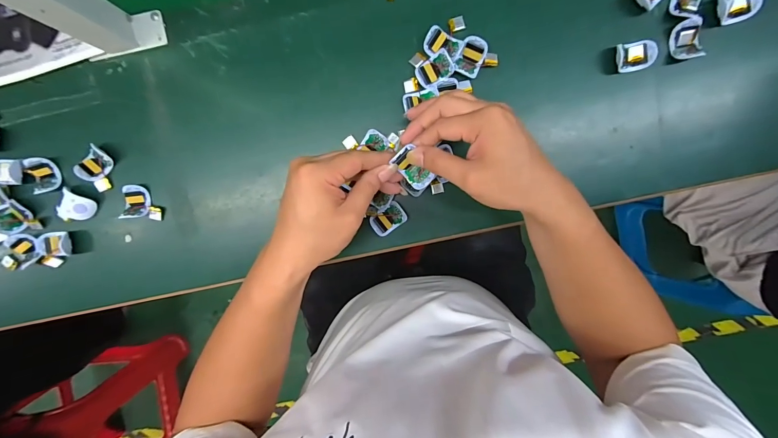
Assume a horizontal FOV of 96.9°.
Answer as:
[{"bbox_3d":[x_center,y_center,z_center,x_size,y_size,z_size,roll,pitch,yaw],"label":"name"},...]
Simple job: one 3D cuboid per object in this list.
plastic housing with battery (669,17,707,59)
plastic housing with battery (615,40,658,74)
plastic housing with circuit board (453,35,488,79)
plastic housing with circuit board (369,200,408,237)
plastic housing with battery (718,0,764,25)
[{"bbox_3d":[0.341,-0.204,0.393,0.031,0.018,0.040,-5,97,2],"label":"plastic housing with battery"},{"bbox_3d":[0.283,-0.187,0.397,0.039,0.017,0.032,-10,97,2],"label":"plastic housing with battery"},{"bbox_3d":[0.095,-0.185,0.396,0.030,0.011,0.043,25,97,-2],"label":"plastic housing with circuit board"},{"bbox_3d":[-0.001,0.000,0.423,0.042,0.015,0.029,-35,95,5],"label":"plastic housing with circuit board"},{"bbox_3d":[0.390,-0.238,0.386,0.037,0.019,0.033,-20,96,3],"label":"plastic housing with battery"}]

